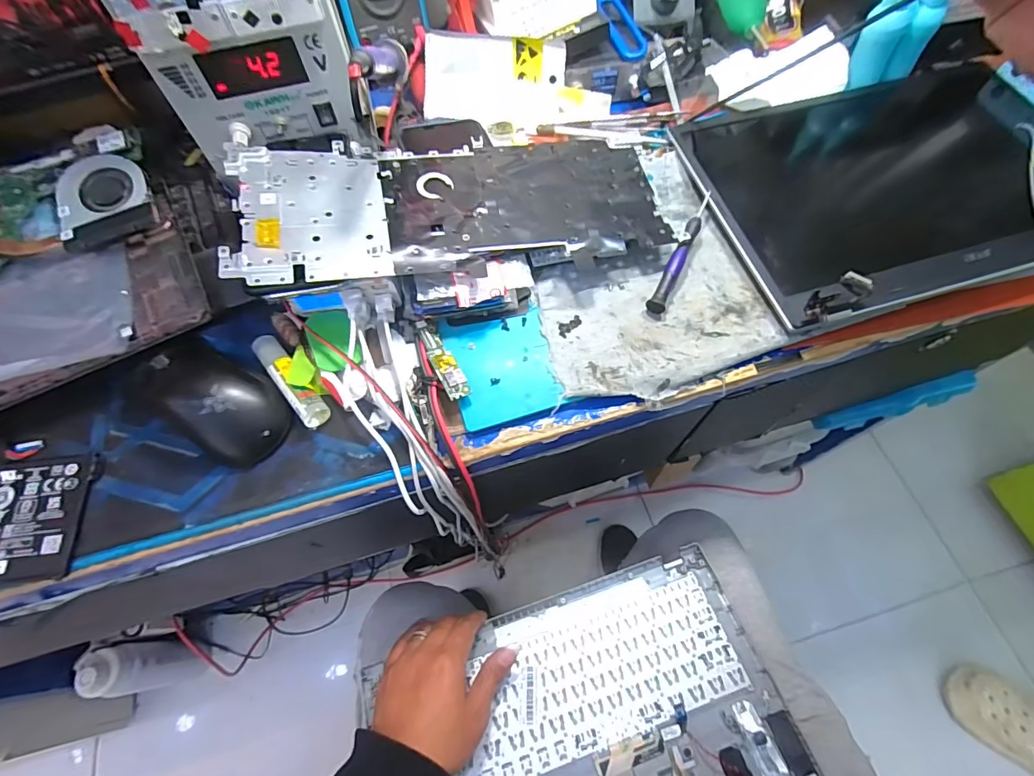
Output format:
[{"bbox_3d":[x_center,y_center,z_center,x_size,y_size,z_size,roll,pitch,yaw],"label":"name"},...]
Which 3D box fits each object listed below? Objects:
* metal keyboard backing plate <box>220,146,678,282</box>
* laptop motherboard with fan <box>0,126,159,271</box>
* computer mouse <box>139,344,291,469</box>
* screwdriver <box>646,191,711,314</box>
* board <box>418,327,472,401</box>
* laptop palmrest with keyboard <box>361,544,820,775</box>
[{"bbox_3d":[-0.045,-0.151,0.384,0.337,0.007,0.126,-8,65,-12],"label":"metal keyboard backing plate"},{"bbox_3d":[-0.422,-0.143,0.388,0.228,0.027,0.126,-18,65,-7],"label":"laptop motherboard with fan"},{"bbox_3d":[-0.226,0.004,0.346,0.118,0.031,0.060,37,69,2],"label":"computer mouse"},{"bbox_3d":[0.141,-0.118,0.401,0.013,0.021,0.128,24,67,13],"label":"screwdriver"},{"bbox_3d":[-0.058,-0.020,0.368,0.019,0.013,0.070,-27,66,-11],"label":"board"},{"bbox_3d":[0.062,0.314,0.418,0.353,0.009,0.236,-17,56,-8],"label":"laptop palmrest with keyboard"}]

